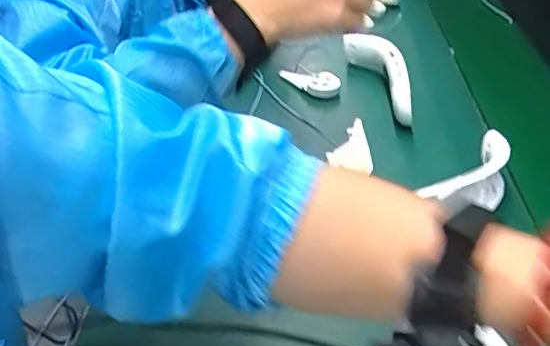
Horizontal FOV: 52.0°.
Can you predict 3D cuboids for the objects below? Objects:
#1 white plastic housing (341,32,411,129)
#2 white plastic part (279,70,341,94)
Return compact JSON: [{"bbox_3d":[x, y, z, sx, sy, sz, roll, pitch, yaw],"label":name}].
[{"bbox_3d":[0.140,-0.122,0.734,0.033,0.077,0.203,-10,42,-11],"label":"white plastic housing"},{"bbox_3d":[0.043,-0.125,0.761,0.101,0.017,0.033,18,43,40],"label":"white plastic part"}]

